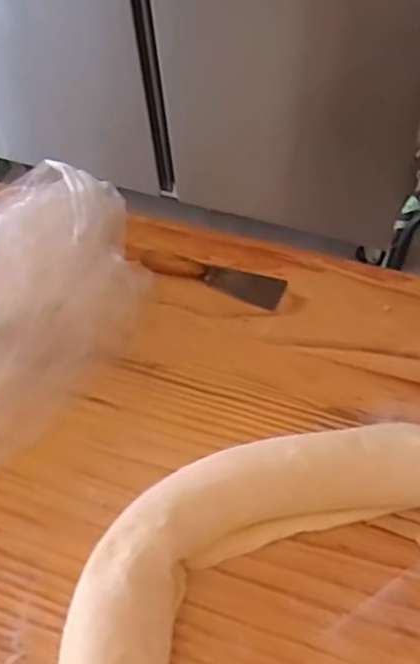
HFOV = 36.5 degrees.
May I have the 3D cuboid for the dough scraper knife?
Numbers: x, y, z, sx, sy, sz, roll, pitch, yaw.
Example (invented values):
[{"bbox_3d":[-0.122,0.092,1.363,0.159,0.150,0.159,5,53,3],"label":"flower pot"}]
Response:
[{"bbox_3d":[0.003,-0.065,0.706,0.159,0.026,0.048,11,52,14],"label":"dough scraper knife"}]

